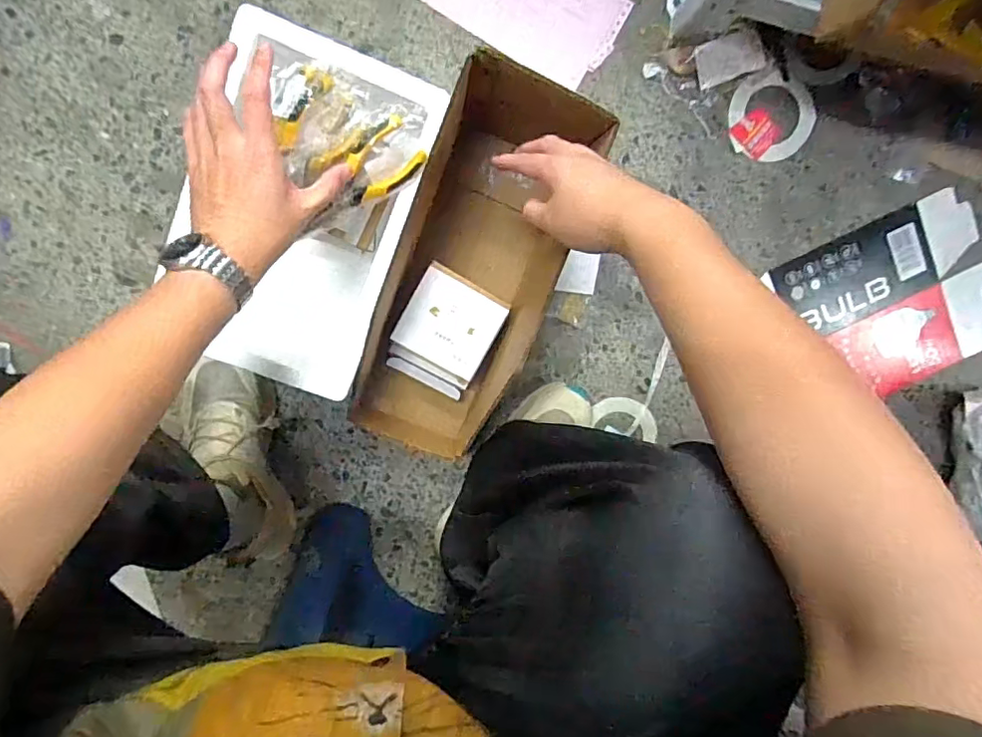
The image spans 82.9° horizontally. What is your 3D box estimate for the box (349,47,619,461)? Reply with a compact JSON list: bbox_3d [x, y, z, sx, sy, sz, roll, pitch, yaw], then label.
[{"bbox_3d":[-0.029,-0.092,0.637,0.154,0.208,0.399,20,96,-7],"label":"box"}]

